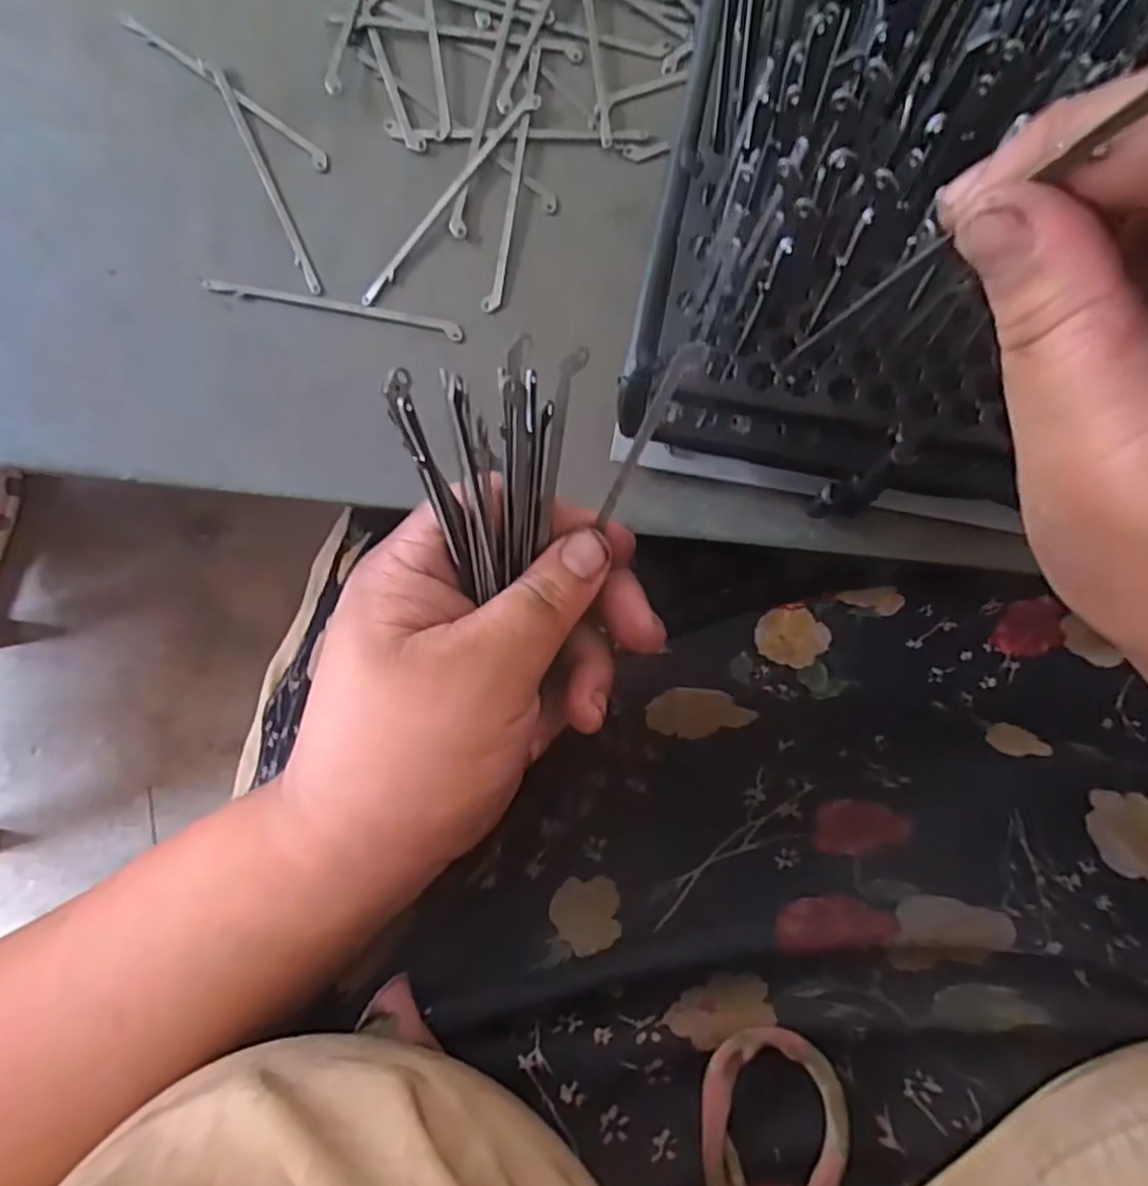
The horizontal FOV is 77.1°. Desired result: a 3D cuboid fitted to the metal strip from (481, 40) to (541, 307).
[{"bbox_3d":[-0.025,-0.174,0.304,0.007,0.008,0.111,12,87,2],"label":"metal strip"}]

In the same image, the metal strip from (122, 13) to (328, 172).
[{"bbox_3d":[-0.150,-0.217,0.309,0.109,0.004,0.007,37,88,3],"label":"metal strip"}]

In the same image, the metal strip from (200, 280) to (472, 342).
[{"bbox_3d":[-0.102,-0.122,0.307,0.111,0.004,0.008,11,87,2],"label":"metal strip"}]

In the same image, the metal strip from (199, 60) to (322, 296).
[{"bbox_3d":[-0.133,-0.179,0.308,0.008,0.005,0.112,-26,86,0],"label":"metal strip"}]

